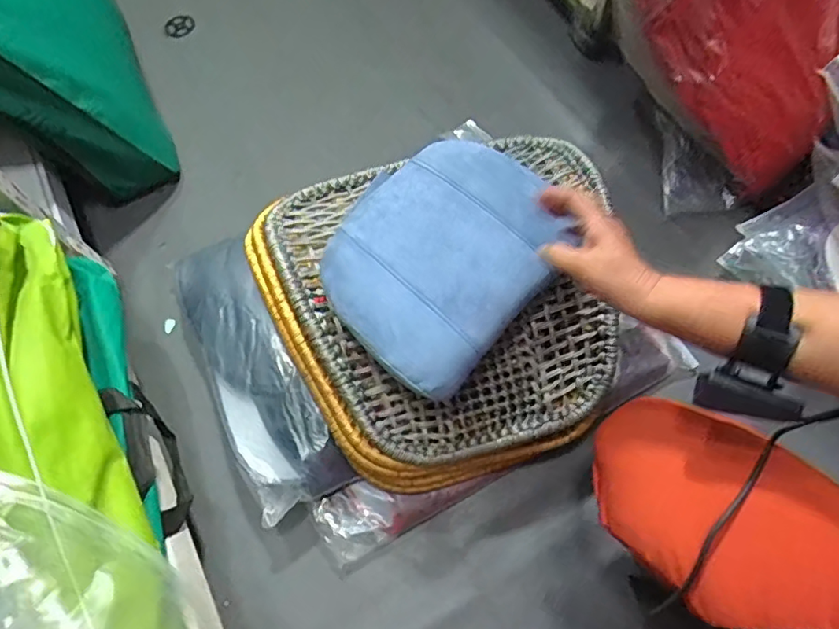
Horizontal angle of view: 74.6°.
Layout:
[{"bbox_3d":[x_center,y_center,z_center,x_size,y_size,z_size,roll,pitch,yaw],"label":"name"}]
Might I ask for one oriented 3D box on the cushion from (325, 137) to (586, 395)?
[{"bbox_3d":[0.026,-0.073,0.600,0.215,0.054,0.264,40,73,19],"label":"cushion"}]

